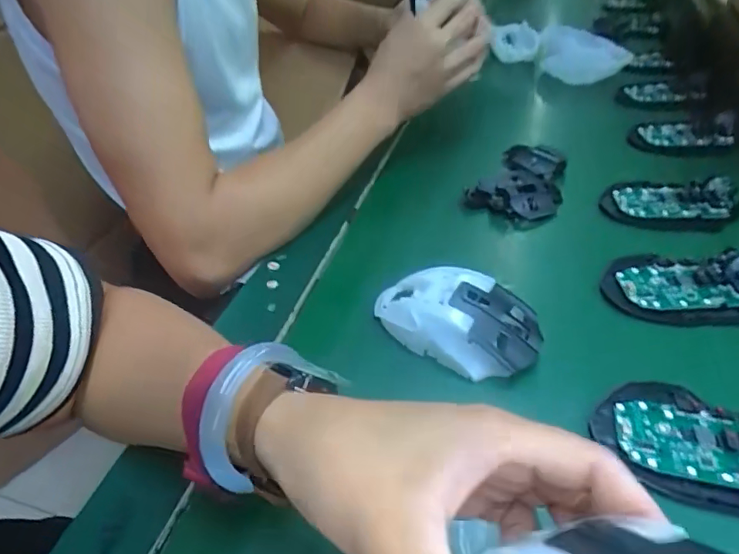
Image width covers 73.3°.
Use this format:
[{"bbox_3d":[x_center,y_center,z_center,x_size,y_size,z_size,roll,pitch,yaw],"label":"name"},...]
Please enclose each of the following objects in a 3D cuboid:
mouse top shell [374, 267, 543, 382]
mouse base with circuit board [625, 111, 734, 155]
[{"bbox_3d":[0.058,0.030,0.345,0.113,0.040,0.064,20,46,21],"label":"mouse top shell"},{"bbox_3d":[0.344,-0.158,0.549,0.109,0.016,0.053,2,58,12],"label":"mouse base with circuit board"}]

